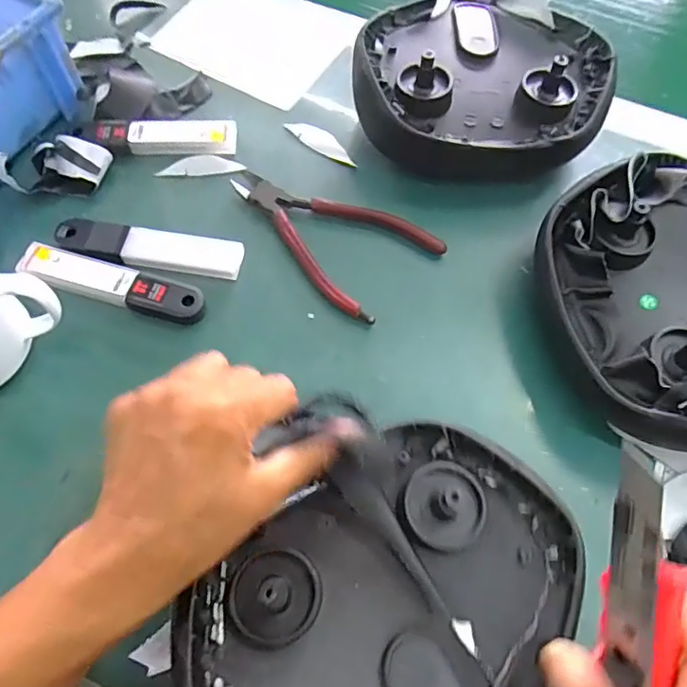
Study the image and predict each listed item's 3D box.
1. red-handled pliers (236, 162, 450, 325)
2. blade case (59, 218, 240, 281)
[{"bbox_3d":[-0.011,-0.087,0.395,0.151,0.011,0.087,42,70,17],"label":"red-handled pliers"},{"bbox_3d":[-0.133,-0.065,0.378,0.126,0.012,0.030,9,64,3],"label":"blade case"}]

